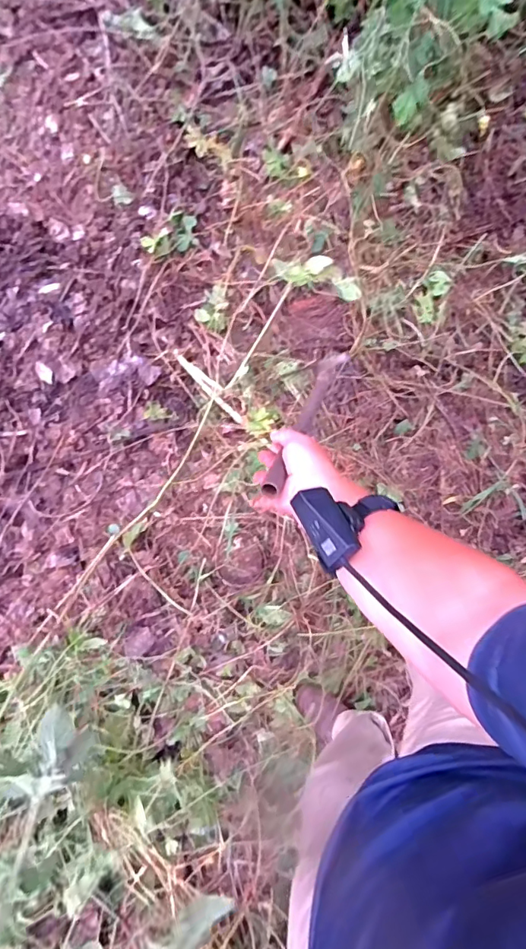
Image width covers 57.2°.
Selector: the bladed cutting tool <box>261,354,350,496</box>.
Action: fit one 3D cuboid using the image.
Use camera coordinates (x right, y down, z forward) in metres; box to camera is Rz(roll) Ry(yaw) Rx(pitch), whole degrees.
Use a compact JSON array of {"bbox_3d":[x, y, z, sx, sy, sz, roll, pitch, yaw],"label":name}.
[{"bbox_3d":[0.073,-0.107,0.703,0.045,0.480,0.043,19,122,6],"label":"bladed cutting tool"}]

